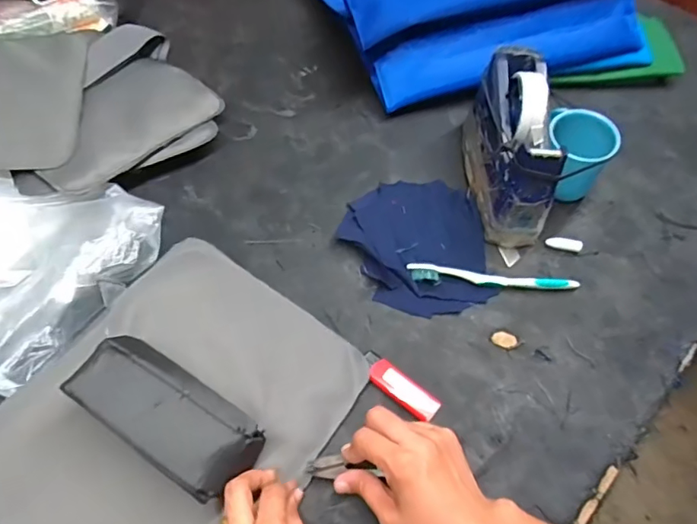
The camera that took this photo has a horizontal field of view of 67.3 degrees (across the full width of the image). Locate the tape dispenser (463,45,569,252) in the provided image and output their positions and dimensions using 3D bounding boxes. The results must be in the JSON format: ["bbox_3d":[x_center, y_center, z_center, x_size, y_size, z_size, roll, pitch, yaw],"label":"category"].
[{"bbox_3d":[0.180,-0.132,0.584,0.069,0.120,0.200,4,55,-2],"label":"tape dispenser"}]

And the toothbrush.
[{"bbox_3d":[0.149,0.018,0.541,0.174,0.013,0.016,4,55,-2],"label":"toothbrush"}]

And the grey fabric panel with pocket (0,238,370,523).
[{"bbox_3d":[-0.133,0.110,0.411,0.210,0.084,0.262,30,58,15],"label":"grey fabric panel with pocket"}]

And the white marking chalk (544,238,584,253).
[{"bbox_3d":[0.237,-0.020,0.575,0.038,0.012,0.011,11,53,23],"label":"white marking chalk"}]

